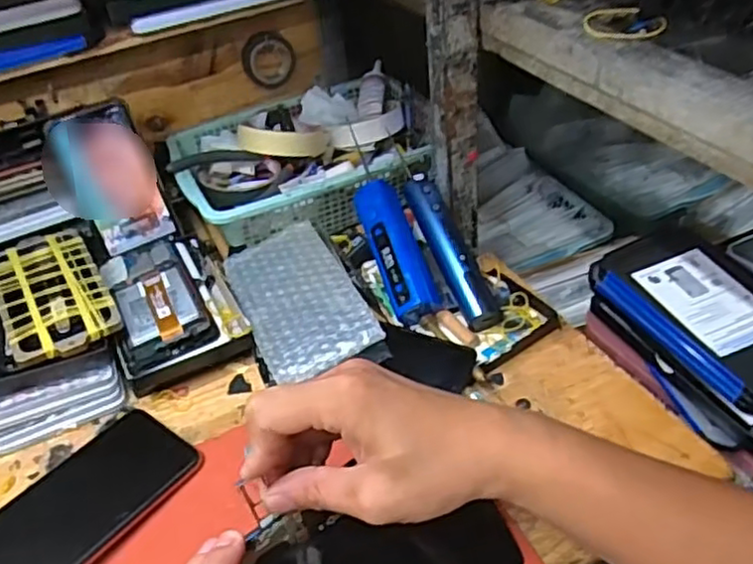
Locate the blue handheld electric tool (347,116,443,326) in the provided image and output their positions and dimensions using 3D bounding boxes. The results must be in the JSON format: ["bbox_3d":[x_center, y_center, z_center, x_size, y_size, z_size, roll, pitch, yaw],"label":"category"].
[{"bbox_3d":[0.015,-0.036,0.589,0.039,0.030,0.147,-17,69,-11],"label":"blue handheld electric tool"}]

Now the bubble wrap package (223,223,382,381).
[{"bbox_3d":[-0.067,0.011,0.572,0.088,0.016,0.174,-20,42,-14],"label":"bubble wrap package"}]

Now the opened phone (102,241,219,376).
[{"bbox_3d":[-0.192,0.015,0.590,0.071,0.012,0.150,-22,43,-17],"label":"opened phone"}]

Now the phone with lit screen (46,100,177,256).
[{"bbox_3d":[-0.242,-0.095,0.629,0.072,0.132,0.008,-28,24,-24],"label":"phone with lit screen"}]

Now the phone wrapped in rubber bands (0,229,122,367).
[{"bbox_3d":[-0.272,0.006,0.567,0.081,0.009,0.154,-22,46,-22],"label":"phone wrapped in rubber bands"}]

